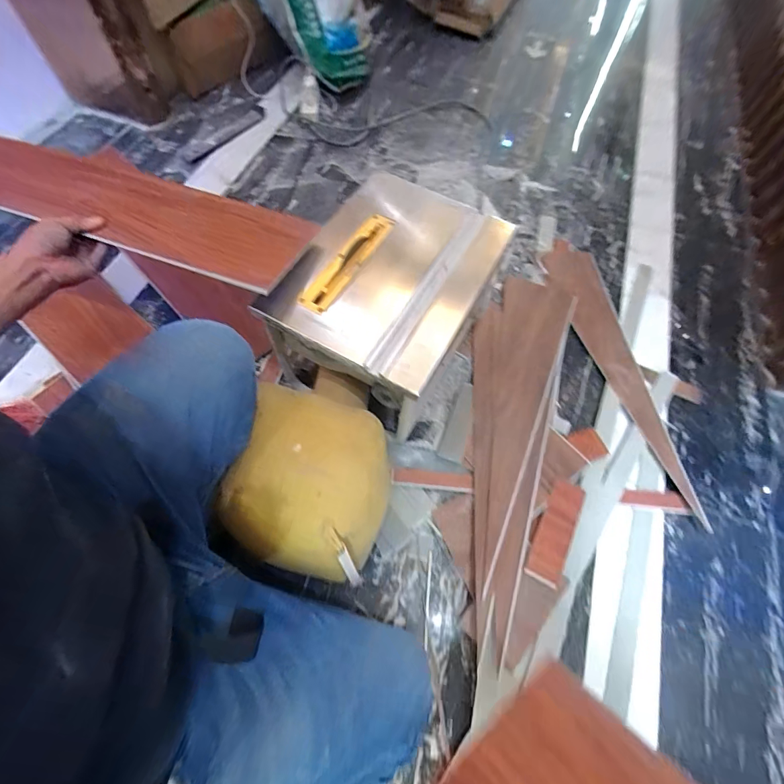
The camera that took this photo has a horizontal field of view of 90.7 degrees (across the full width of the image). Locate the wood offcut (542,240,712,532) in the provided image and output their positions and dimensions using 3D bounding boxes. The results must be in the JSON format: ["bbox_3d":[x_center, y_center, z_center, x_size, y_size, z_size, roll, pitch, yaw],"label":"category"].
[{"bbox_3d":[0.525,-0.085,0.939,0.147,0.023,0.741,-3,63,-5],"label":"wood offcut"}]

